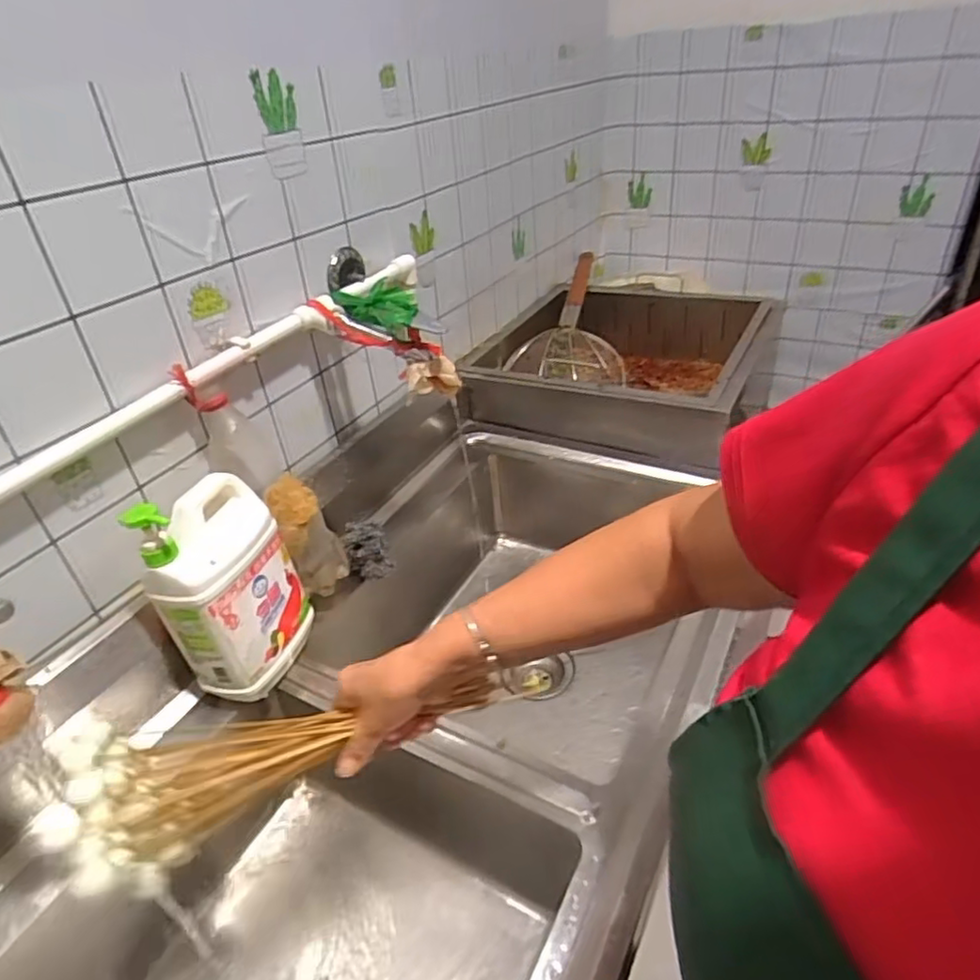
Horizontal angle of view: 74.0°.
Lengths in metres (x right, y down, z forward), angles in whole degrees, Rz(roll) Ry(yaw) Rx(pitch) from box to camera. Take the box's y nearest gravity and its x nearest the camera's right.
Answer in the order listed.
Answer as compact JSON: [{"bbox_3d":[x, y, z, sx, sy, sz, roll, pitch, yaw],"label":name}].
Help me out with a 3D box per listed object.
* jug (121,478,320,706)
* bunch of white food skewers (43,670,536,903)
[{"bbox_3d":[-0.276,0.099,0.710,0.077,0.238,0.147,12,40,22],"label":"jug"},{"bbox_3d":[-0.144,0.226,0.541,0.374,0.117,0.106,-14,37,-6],"label":"bunch of white food skewers"}]

